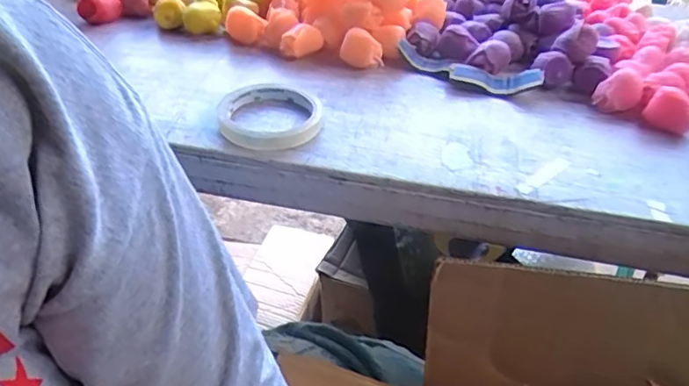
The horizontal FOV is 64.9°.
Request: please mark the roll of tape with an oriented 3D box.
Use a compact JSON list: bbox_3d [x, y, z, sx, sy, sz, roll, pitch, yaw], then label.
[{"bbox_3d":[-0.064,-0.069,0.477,0.087,0.019,0.091,2,39,-2],"label":"roll of tape"}]

